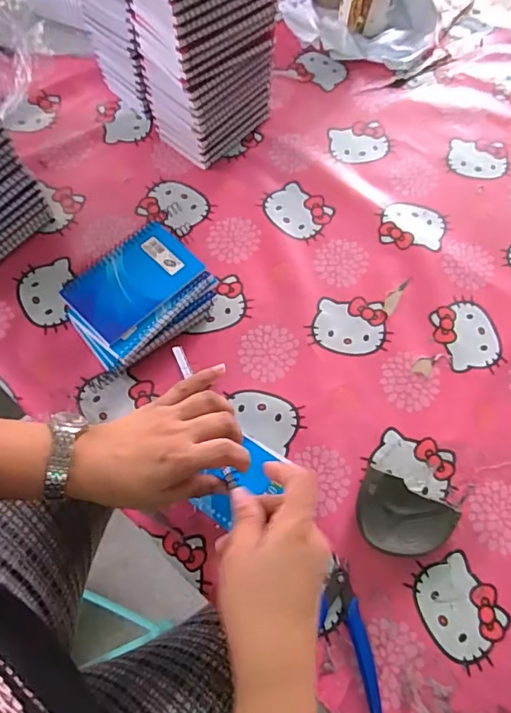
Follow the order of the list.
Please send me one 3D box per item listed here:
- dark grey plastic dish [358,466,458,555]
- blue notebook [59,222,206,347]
[{"bbox_3d":[0.139,0.151,0.475,0.091,0.029,0.067,12,66,3],"label":"dark grey plastic dish"},{"bbox_3d":[-0.128,-0.082,0.534,0.084,0.010,0.131,41,71,15],"label":"blue notebook"}]

